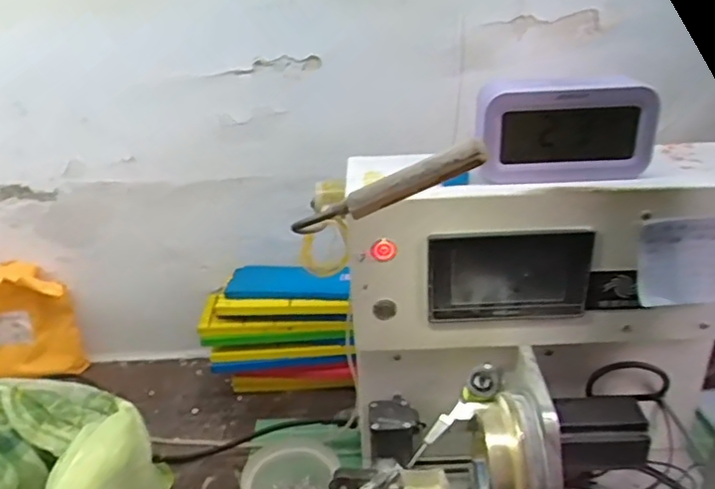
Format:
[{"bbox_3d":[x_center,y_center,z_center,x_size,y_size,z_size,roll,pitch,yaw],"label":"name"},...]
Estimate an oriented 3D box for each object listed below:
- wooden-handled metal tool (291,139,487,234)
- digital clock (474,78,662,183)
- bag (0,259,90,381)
[{"bbox_3d":[0.015,-0.034,0.416,0.142,0.018,0.025,-22,21,22],"label":"wooden-handled metal tool"},{"bbox_3d":[0.171,-0.093,0.514,0.144,0.078,0.032,1,28,5],"label":"digital clock"},{"bbox_3d":[-0.465,0.103,0.843,0.172,0.158,0.047,-4,28,-4],"label":"bag"}]

